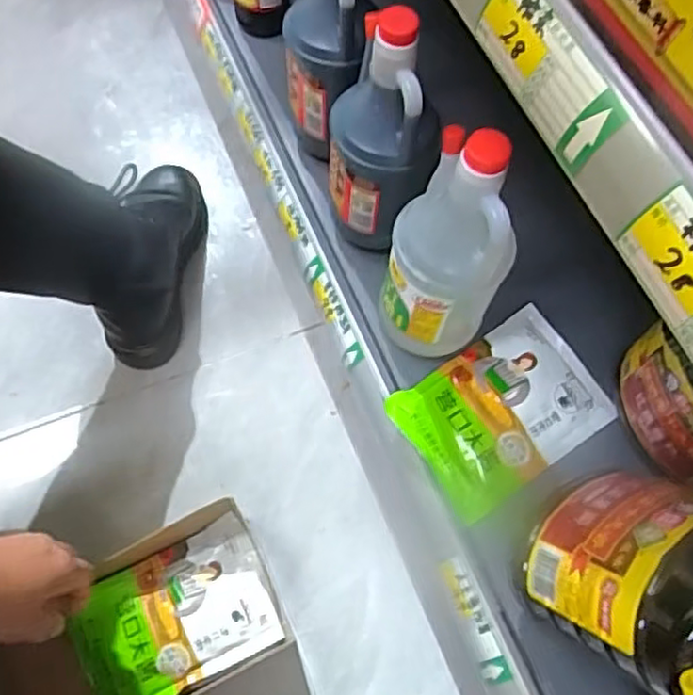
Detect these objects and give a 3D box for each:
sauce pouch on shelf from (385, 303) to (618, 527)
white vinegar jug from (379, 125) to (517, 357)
[{"bbox_3d":[0.131,0.050,0.558,0.166,0.025,0.115,-32,71,-16],"label":"sauce pouch on shelf"},{"bbox_3d":[0.072,-0.068,0.494,0.083,0.217,0.079,1,68,-1],"label":"white vinegar jug"}]

